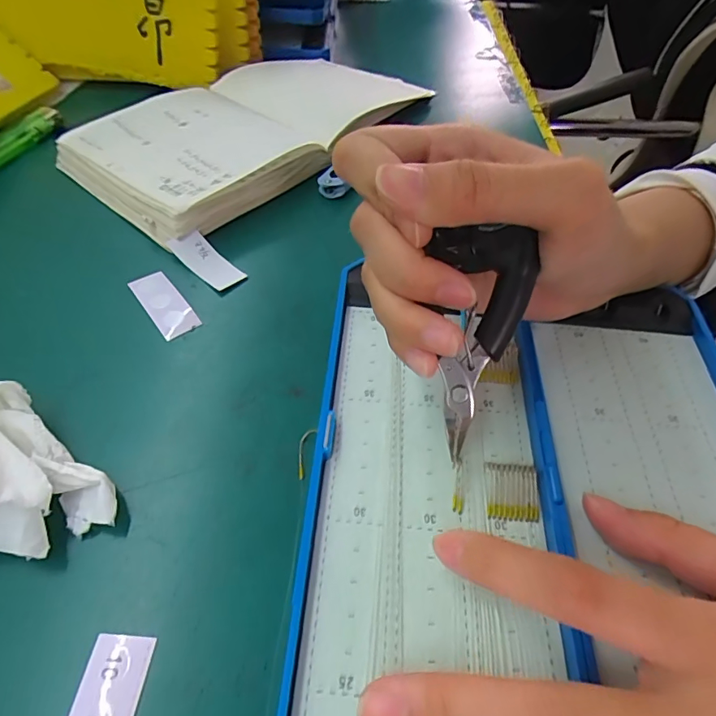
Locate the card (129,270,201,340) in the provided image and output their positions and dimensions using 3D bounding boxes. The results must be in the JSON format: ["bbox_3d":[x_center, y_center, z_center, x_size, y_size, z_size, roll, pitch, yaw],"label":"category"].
[{"bbox_3d":[-0.097,-0.027,0.230,0.018,0.004,0.046,-31,61,-26],"label":"card"}]

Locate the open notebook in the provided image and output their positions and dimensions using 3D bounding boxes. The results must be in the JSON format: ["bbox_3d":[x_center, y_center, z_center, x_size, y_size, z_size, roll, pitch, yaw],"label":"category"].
[{"bbox_3d":[-0.069,-0.166,0.326,0.129,0.030,0.239,38,58,22],"label":"open notebook"}]

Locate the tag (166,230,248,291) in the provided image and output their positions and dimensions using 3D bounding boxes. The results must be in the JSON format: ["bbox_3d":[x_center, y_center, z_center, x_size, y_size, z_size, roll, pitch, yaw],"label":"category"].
[{"bbox_3d":[-0.081,-0.053,0.248,0.044,0.009,0.018,38,58,22],"label":"tag"}]

